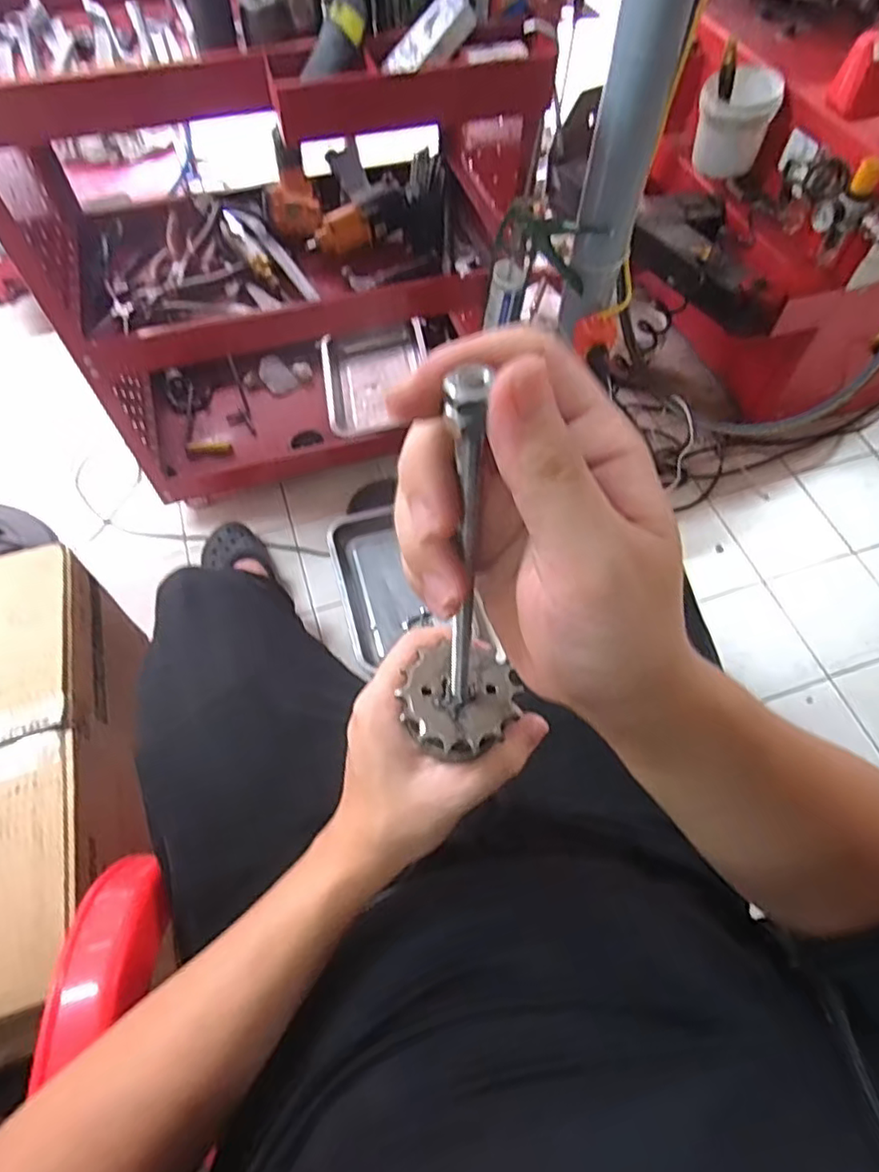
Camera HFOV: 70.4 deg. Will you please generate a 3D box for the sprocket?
[{"bbox_3d":[0.009,0.050,0.283,0.049,0.005,0.051,0,61,0],"label":"sprocket"}]

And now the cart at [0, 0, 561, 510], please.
[{"bbox_3d":[-0.252,-0.533,1.030,0.723,0.692,0.409,-17,62,-10],"label":"cart"}]

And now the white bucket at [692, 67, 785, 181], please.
[{"bbox_3d":[0.506,-0.798,1.076,0.124,0.131,0.119,23,63,12],"label":"white bucket"}]

